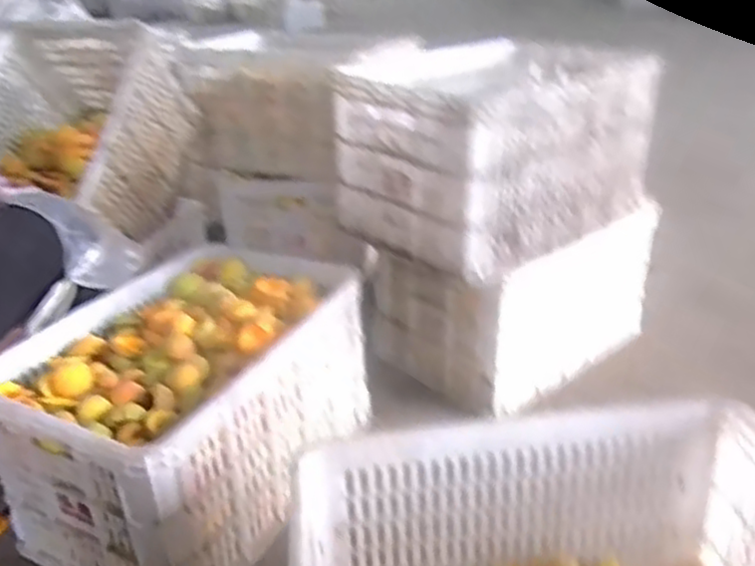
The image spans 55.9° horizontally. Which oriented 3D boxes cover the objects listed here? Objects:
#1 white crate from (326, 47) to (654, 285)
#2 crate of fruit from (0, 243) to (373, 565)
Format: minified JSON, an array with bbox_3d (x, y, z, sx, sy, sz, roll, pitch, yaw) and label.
[{"bbox_3d":[0.193,-0.211,1.182,0.430,0.265,0.295,-21,31,-31],"label":"white crate"},{"bbox_3d":[-0.271,0.177,1.074,0.353,0.249,0.508,12,30,28],"label":"crate of fruit"}]

